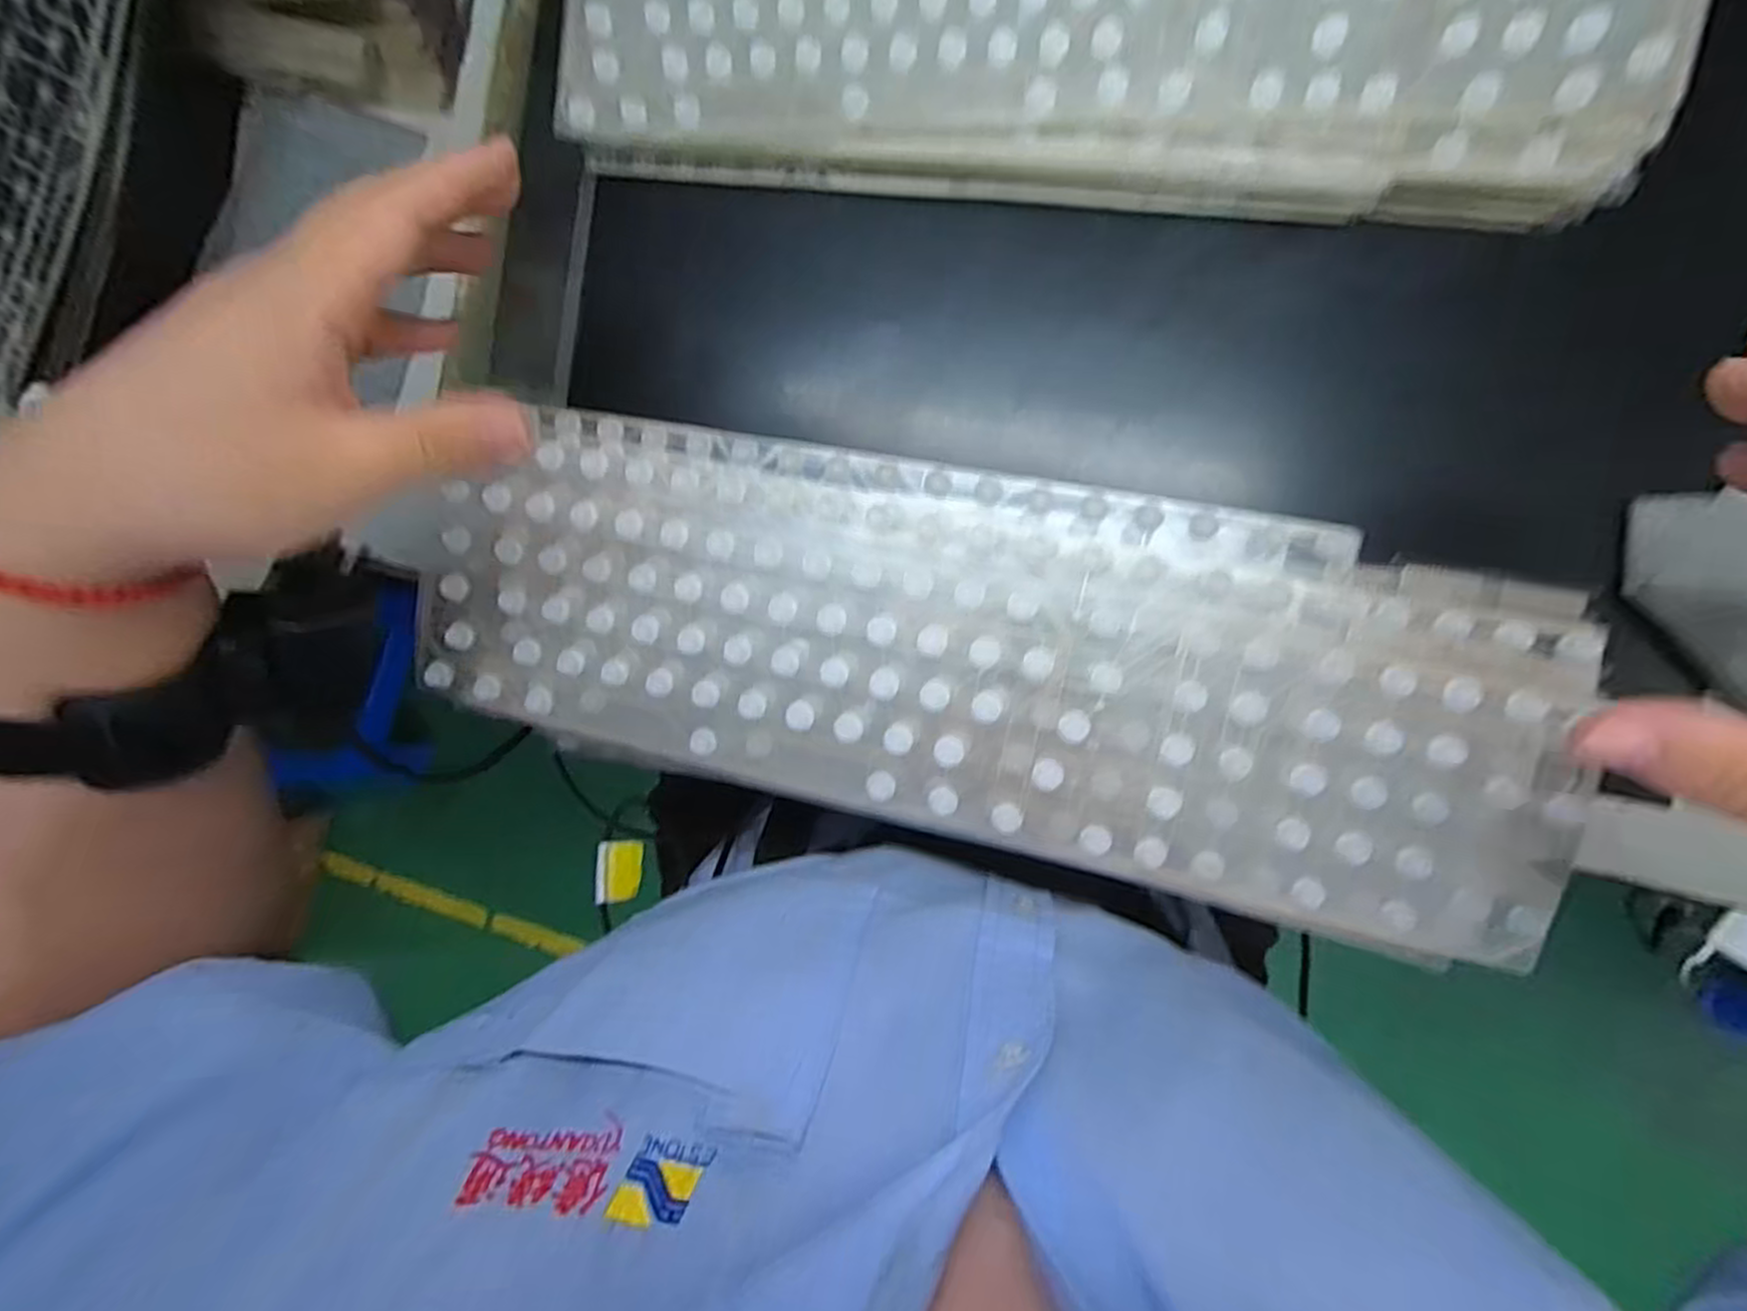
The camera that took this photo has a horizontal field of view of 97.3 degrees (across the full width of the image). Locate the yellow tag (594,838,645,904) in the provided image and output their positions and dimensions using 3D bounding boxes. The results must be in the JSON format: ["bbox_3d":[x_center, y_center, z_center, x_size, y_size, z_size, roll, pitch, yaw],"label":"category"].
[{"bbox_3d":[-0.178,0.152,0.540,0.032,0.004,0.042,8,78,-33],"label":"yellow tag"}]

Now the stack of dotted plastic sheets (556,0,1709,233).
[{"bbox_3d":[0.072,-0.248,0.297,0.398,0.049,0.124,10,89,10],"label":"stack of dotted plastic sheets"}]

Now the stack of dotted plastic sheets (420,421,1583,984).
[{"bbox_3d":[0.027,-0.001,0.281,0.407,0.019,0.132,12,90,10],"label":"stack of dotted plastic sheets"}]

